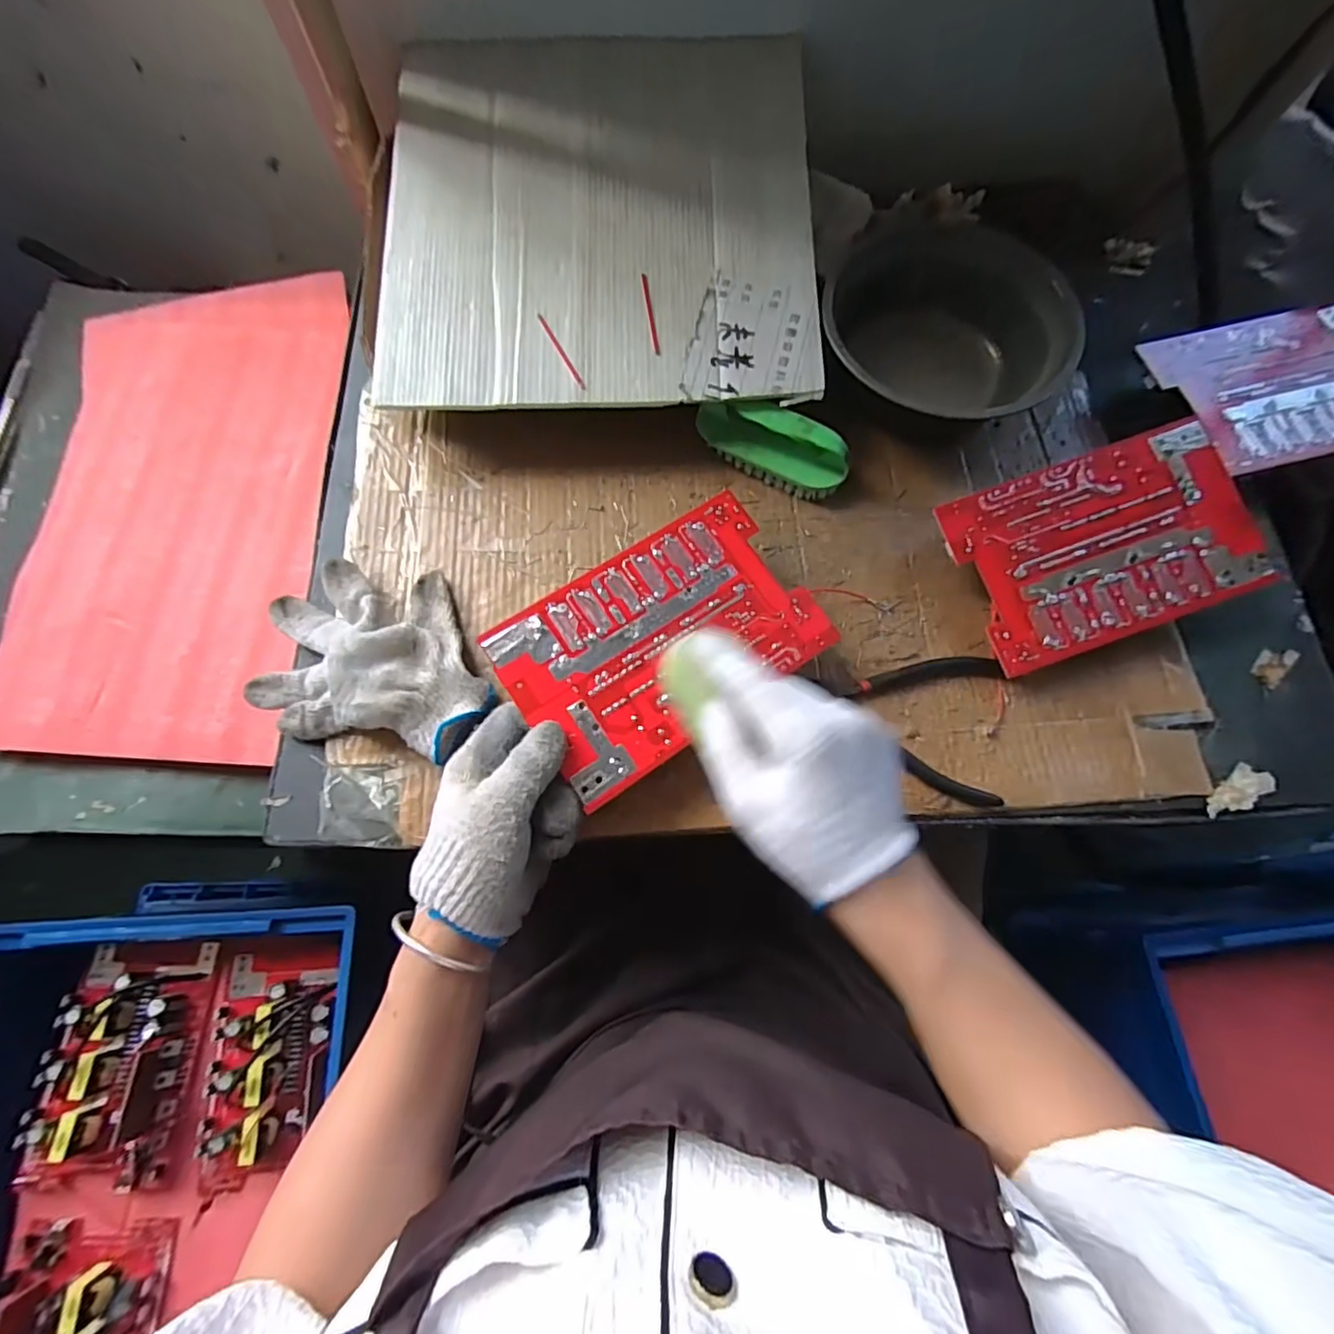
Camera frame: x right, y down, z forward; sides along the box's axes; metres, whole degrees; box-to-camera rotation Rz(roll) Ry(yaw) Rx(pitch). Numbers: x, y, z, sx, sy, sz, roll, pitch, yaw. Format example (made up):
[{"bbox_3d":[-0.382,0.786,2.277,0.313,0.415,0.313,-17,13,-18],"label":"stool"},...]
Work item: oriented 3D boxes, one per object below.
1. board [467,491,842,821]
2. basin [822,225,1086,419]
[{"bbox_3d":[-0.002,-0.018,0.375,0.192,0.015,0.125,-34,76,-11],"label":"board"},{"bbox_3d":[0.228,-0.301,0.491,0.177,0.069,0.177,0,72,-1],"label":"basin"}]

